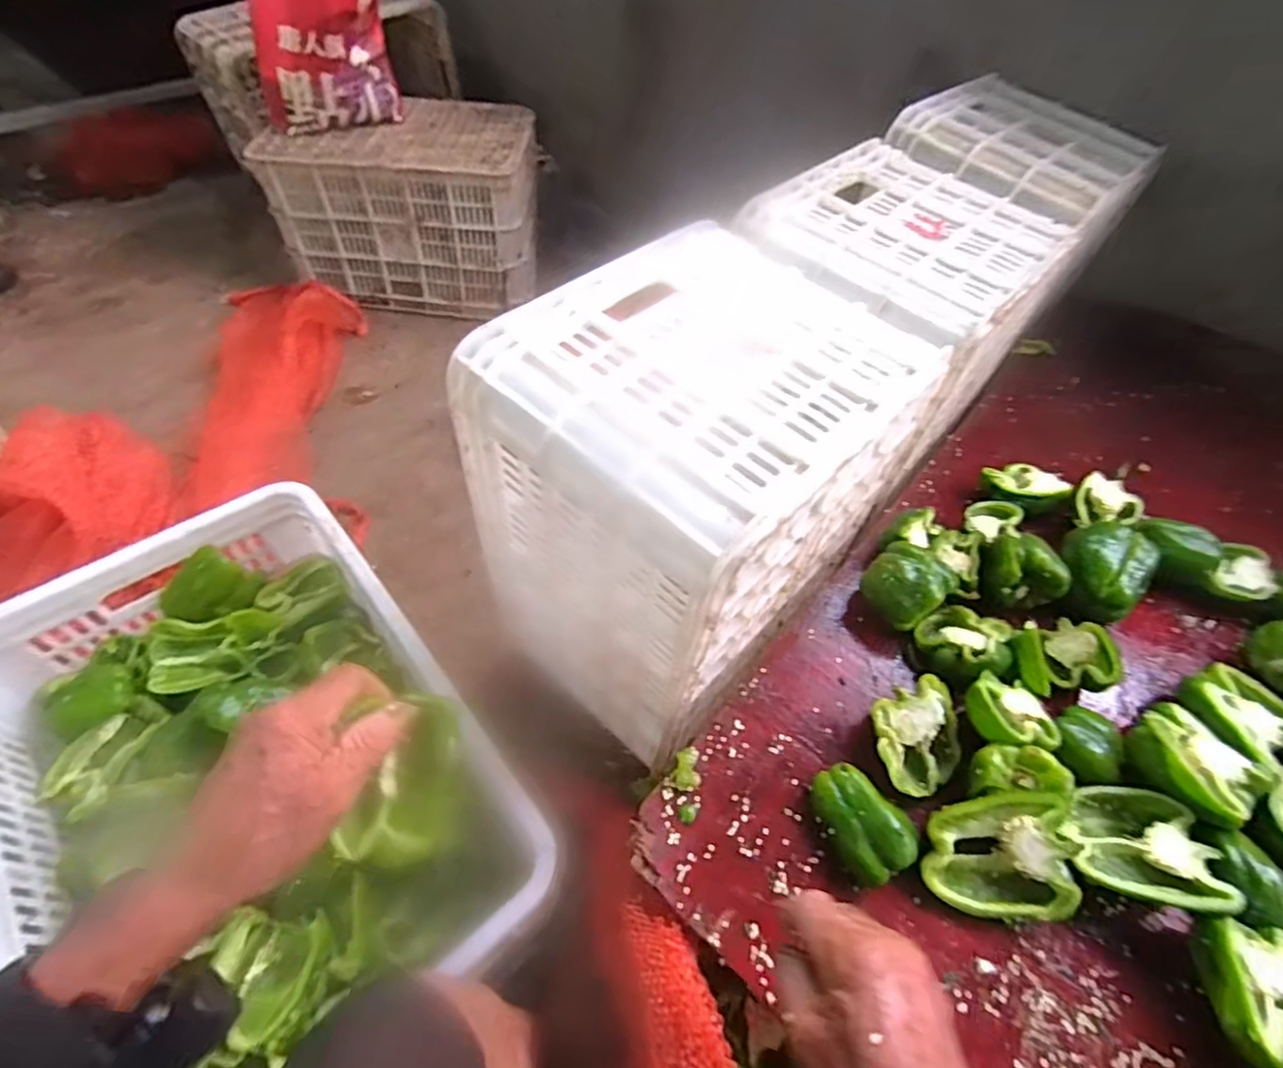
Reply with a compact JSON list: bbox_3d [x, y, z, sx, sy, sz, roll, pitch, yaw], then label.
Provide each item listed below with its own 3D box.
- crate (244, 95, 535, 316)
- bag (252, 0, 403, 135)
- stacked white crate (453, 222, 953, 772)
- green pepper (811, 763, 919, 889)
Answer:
[{"bbox_3d":[-0.494,-0.721,1.357,0.511,0.290,0.334,5,53,-2],"label":"crate"},{"bbox_3d":[-0.597,-0.961,1.106,0.234,0.374,0.099,-9,54,-12],"label":"bag"},{"bbox_3d":[0.055,-0.044,0.660,0.288,0.378,0.356,38,59,21],"label":"stacked white crate"},{"bbox_3d":[0.176,0.234,0.498,0.056,0.041,0.089,-27,60,-24],"label":"green pepper"}]

